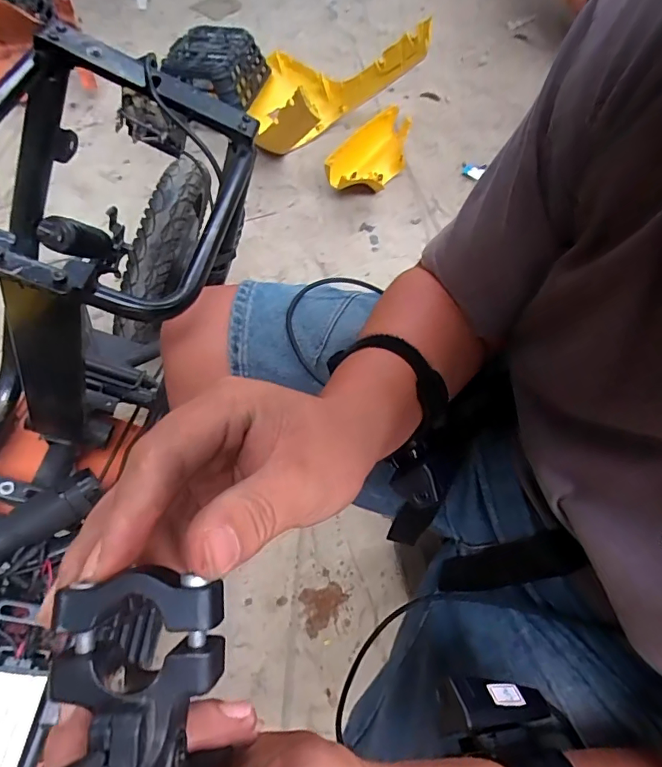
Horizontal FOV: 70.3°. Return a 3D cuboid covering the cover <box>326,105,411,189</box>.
[{"bbox_3d":[0.113,-0.610,1.281,0.127,0.110,0.323,35,67,13],"label":"cover"}]

